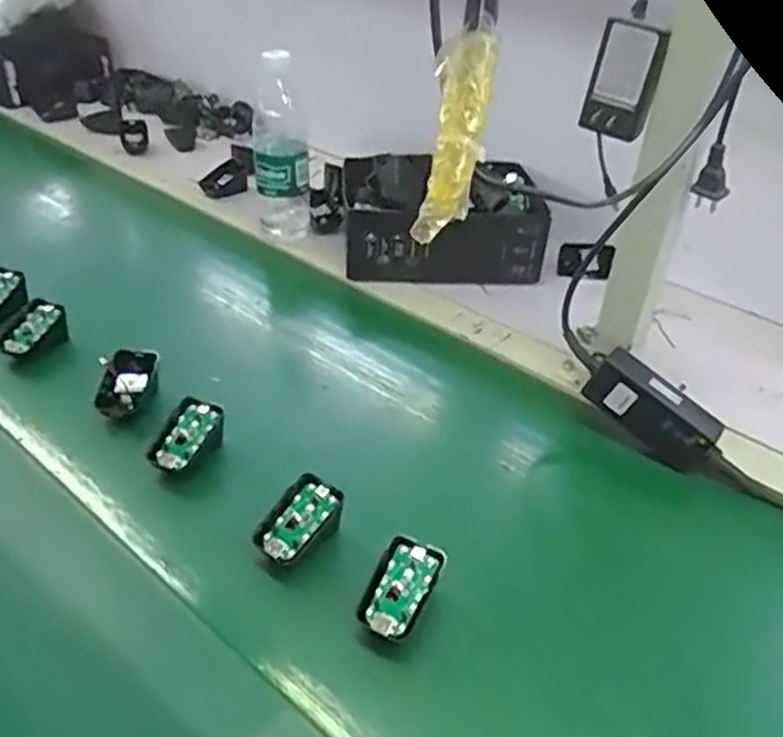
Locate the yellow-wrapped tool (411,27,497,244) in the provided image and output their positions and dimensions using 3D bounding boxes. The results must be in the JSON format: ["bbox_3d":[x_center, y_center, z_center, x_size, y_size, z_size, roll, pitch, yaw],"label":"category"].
[{"bbox_3d":[0.023,-0.080,0.252,0.018,0.072,0.013,15,11,18],"label":"yellow-wrapped tool"}]

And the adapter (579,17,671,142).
[{"bbox_3d":[0.177,-0.219,0.552,0.051,0.079,0.026,18,38,19],"label":"adapter"}]

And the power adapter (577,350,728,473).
[{"bbox_3d":[0.232,0.039,0.636,0.119,0.050,0.038,41,50,12],"label":"power adapter"}]

